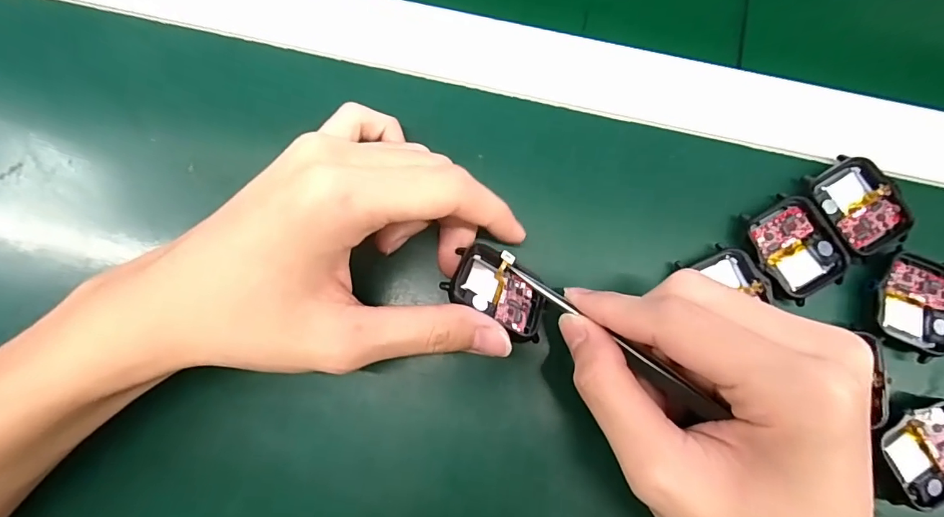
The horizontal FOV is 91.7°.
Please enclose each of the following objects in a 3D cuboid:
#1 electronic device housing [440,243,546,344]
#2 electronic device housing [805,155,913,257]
[{"bbox_3d":[0.014,0.015,0.205,0.046,0.011,0.037,38,45,-4],"label":"electronic device housing"},{"bbox_3d":[0.186,-0.025,0.221,0.037,0.007,0.046,-28,80,-6],"label":"electronic device housing"}]

